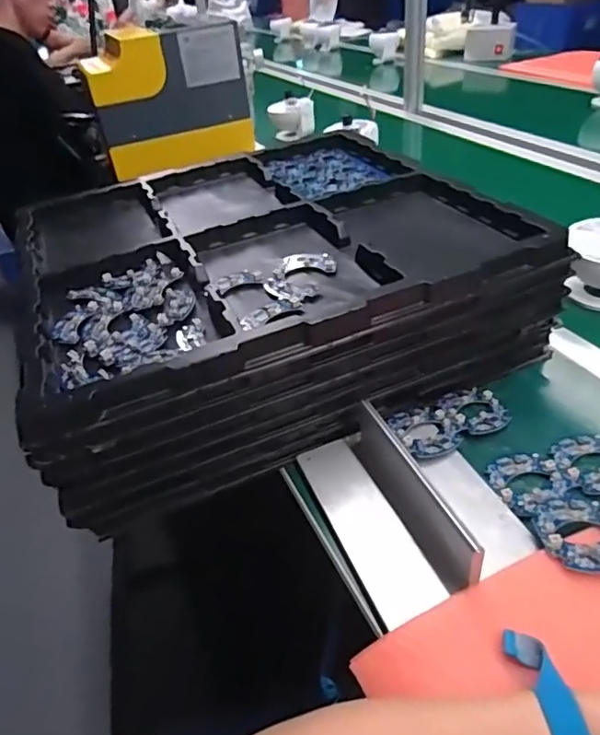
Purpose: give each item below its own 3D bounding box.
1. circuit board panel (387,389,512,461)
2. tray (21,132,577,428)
[{"bbox_3d":[0.151,0.051,0.540,0.123,0.010,0.067,-21,40,-17],"label":"circuit board panel"},{"bbox_3d":[-0.066,-0.167,0.662,0.517,0.044,0.518,-18,39,-15],"label":"tray"}]

